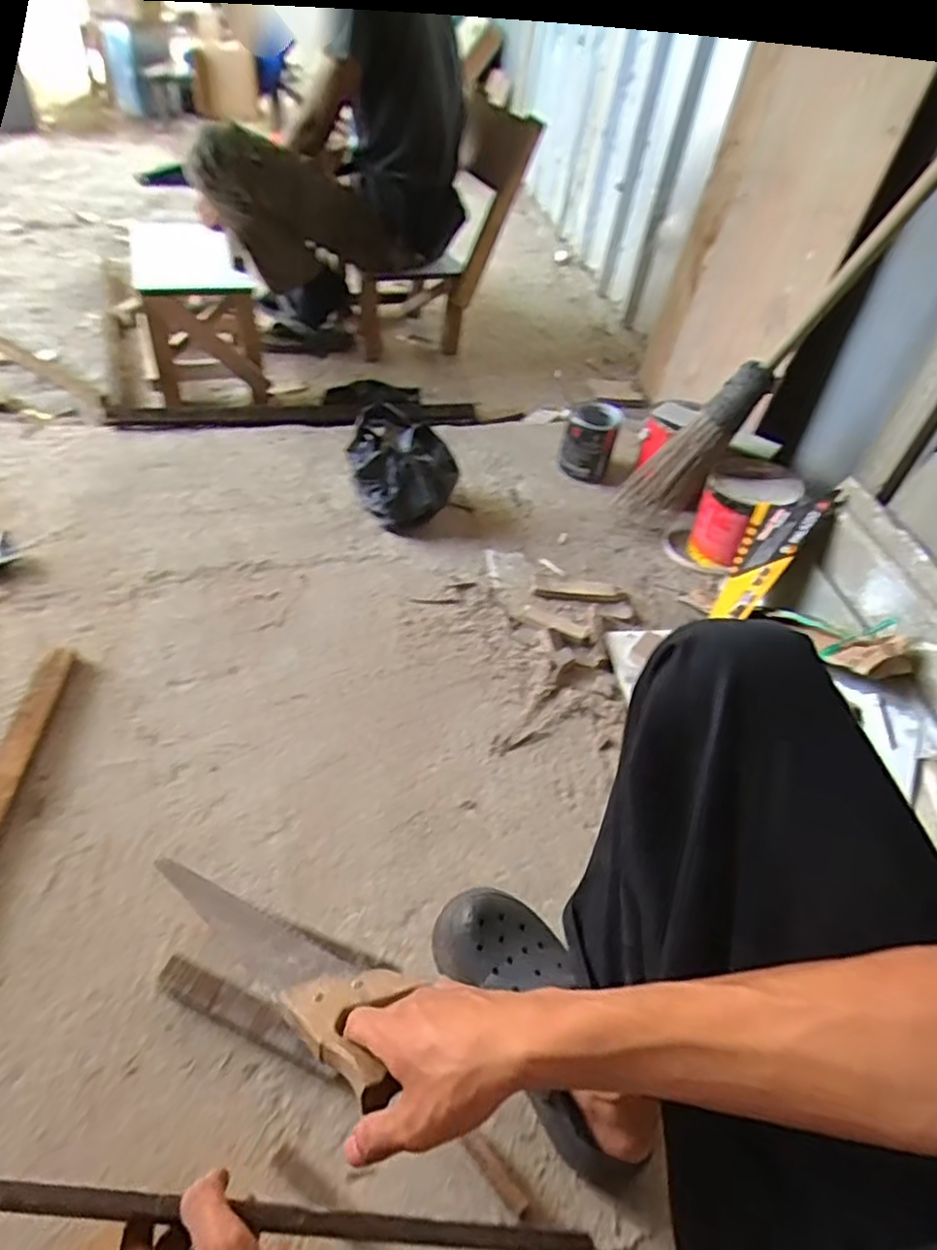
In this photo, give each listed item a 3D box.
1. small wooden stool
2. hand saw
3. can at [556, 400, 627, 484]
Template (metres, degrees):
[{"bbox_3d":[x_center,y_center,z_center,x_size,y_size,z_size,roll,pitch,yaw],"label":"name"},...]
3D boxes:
[{"bbox_3d":[-0.620,-0.730,1.580,0.238,0.248,0.428,-11,47,-18],"label":"small wooden stool"},{"bbox_3d":[-0.164,0.249,0.561,0.387,0.028,0.071,5,32,47],"label":"hand saw"},{"bbox_3d":[0.247,-0.373,1.420,0.102,0.130,0.119,20,46,13],"label":"can"}]

